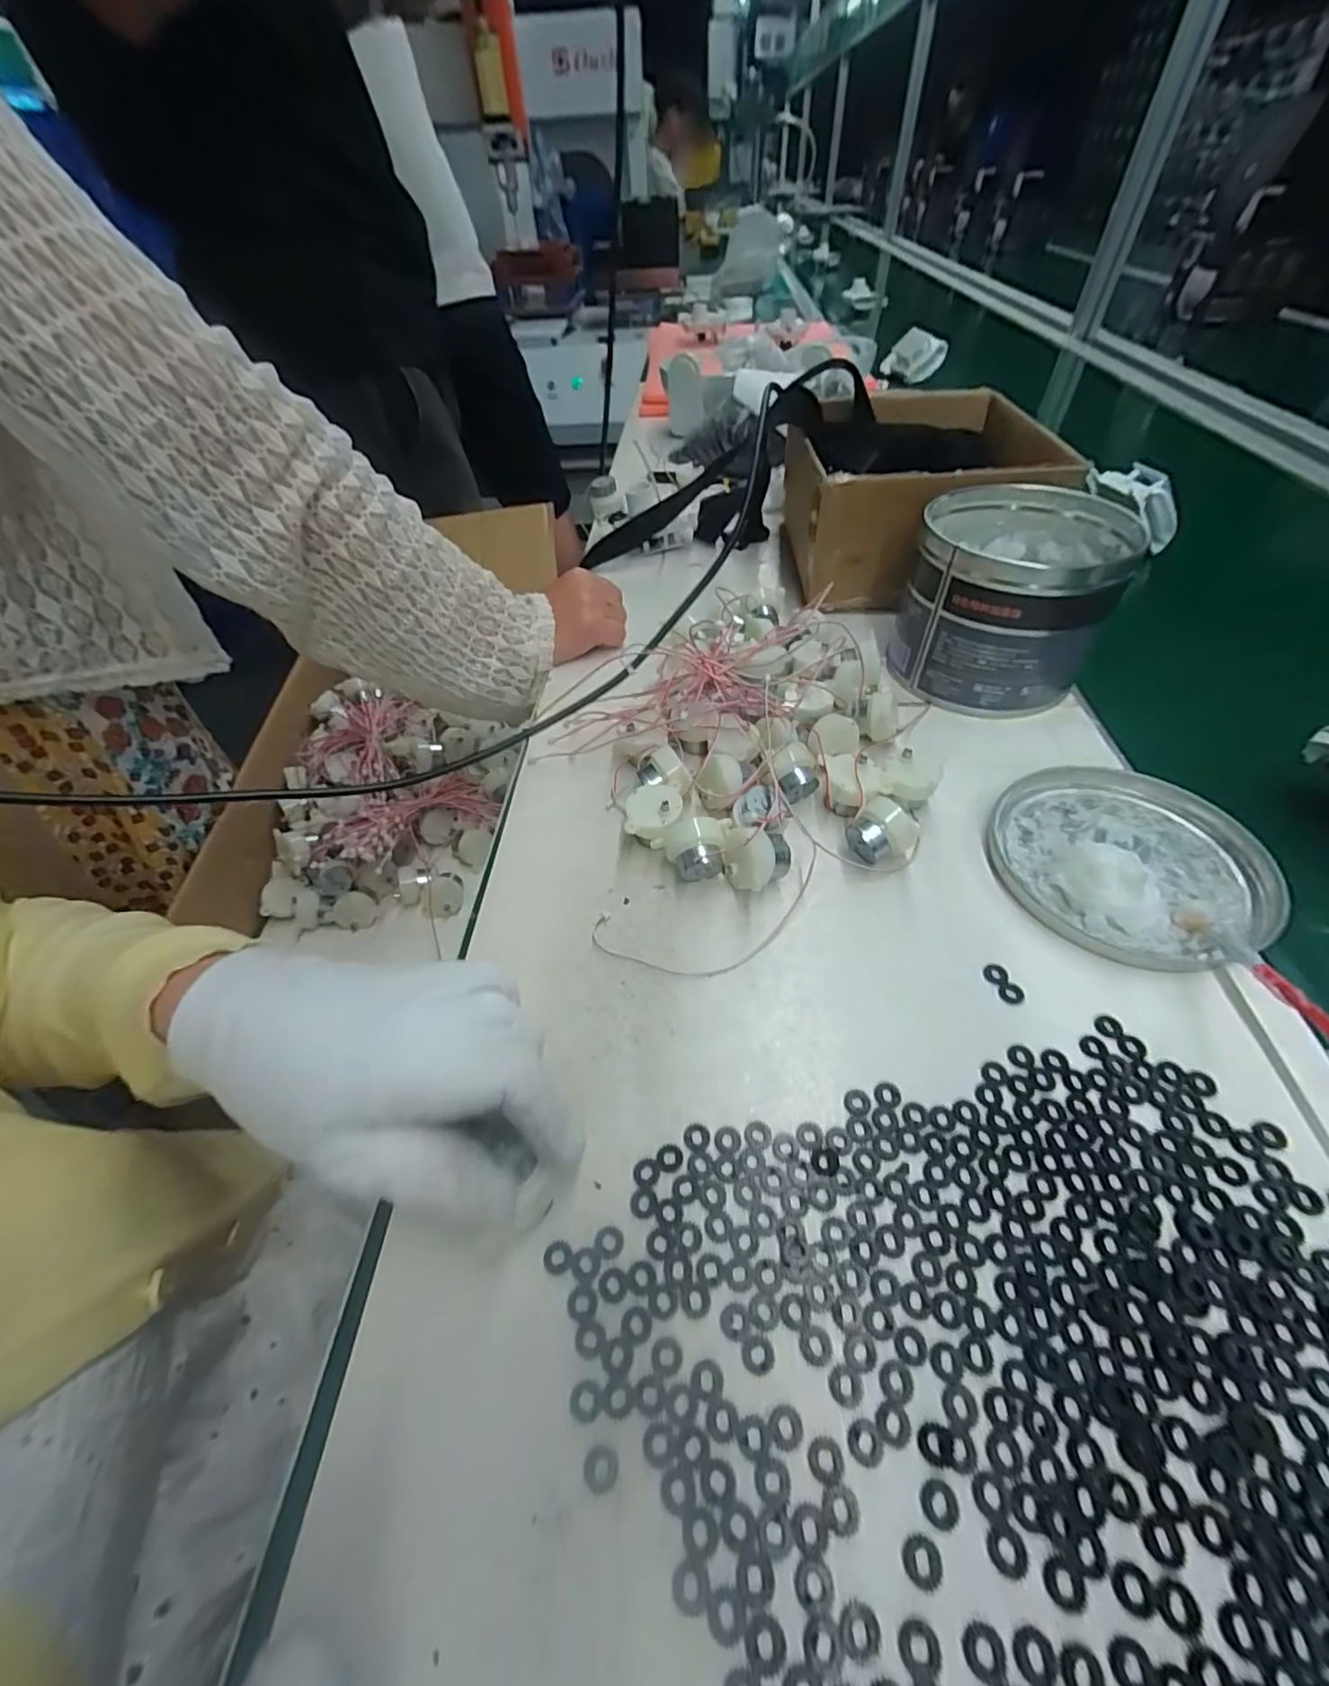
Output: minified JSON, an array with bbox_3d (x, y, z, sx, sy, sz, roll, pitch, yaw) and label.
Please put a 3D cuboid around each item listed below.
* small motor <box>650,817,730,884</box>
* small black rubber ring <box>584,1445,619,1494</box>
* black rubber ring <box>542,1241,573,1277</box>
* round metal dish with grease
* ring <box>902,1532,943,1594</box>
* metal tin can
[{"bbox_3d":[0.016,0.005,0.319,0.040,0.035,0.027,-9,49,-4],"label":"small motor"},{"bbox_3d":[-0.019,0.189,0.179,0.011,0.004,0.010,-1,49,2],"label":"small black rubber ring"},{"bbox_3d":[-0.039,0.150,0.214,0.010,0.004,0.010,-1,49,2],"label":"black rubber ring"},{"bbox_3d":[0.250,0.004,0.318,0.135,0.025,0.125,-1,49,2],"label":"round metal dish with grease"},{"bbox_3d":[0.072,0.199,0.164,0.010,0.004,0.010,-1,49,2],"label":"ring"},{"bbox_3d":[0.233,-0.167,0.412,0.124,0.101,0.131,0,51,0],"label":"metal tin can"}]

